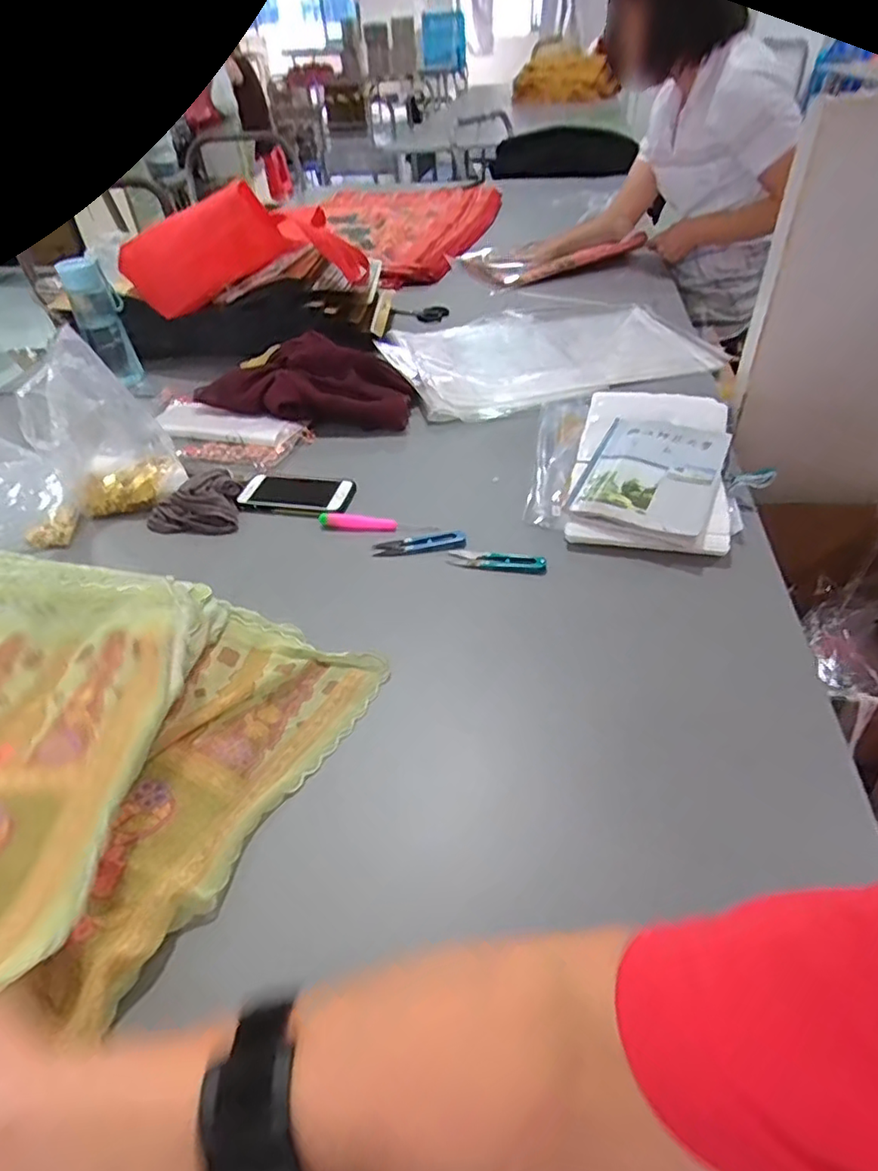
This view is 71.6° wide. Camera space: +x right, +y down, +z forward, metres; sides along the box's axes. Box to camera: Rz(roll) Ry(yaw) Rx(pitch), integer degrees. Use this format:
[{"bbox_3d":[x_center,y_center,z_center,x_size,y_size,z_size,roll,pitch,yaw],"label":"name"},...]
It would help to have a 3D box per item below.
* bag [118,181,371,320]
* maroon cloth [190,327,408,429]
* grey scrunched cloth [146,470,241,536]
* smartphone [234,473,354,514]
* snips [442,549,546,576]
[{"bbox_3d":[-0.302,-0.528,0.958,0.387,0.167,0.097,-14,43,-10],"label":"bag"},{"bbox_3d":[-0.194,-0.290,0.885,0.309,0.085,0.123,12,45,17],"label":"maroon cloth"},{"bbox_3d":[-0.293,-0.099,0.726,0.106,0.040,0.081,-5,43,-1],"label":"grey scrunched cloth"},{"bbox_3d":[-0.177,-0.113,0.748,0.135,0.012,0.076,10,44,14],"label":"smartphone"},{"bbox_3d":[0.061,-0.025,0.643,0.103,0.014,0.020,8,44,13],"label":"snips"}]

